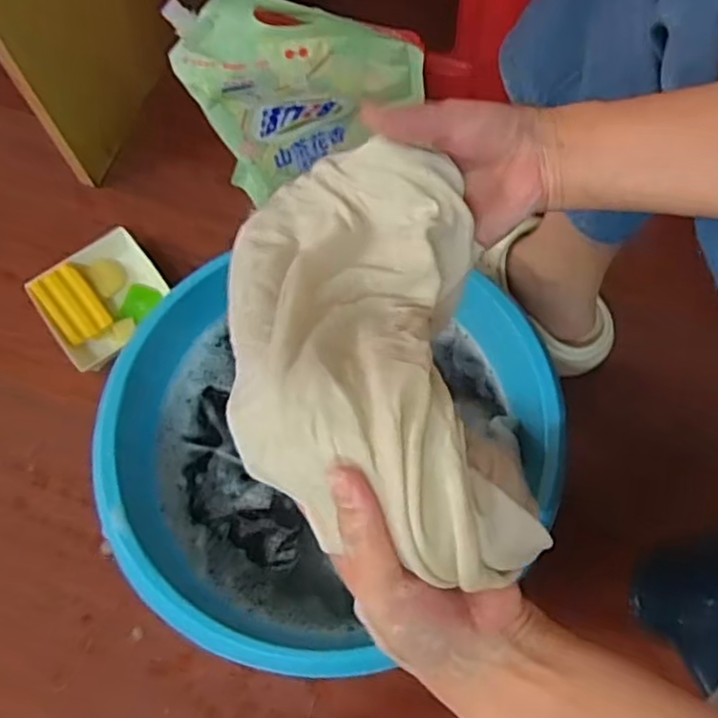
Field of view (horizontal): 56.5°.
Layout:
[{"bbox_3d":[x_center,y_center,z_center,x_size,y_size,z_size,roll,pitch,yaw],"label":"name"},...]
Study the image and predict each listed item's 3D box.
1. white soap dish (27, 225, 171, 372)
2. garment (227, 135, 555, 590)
[{"bbox_3d":[-0.273,-0.066,0.714,0.122,0.040,0.114,-37,76,-12],"label":"white soap dish"},{"bbox_3d":[0.002,-0.011,0.325,0.126,0.068,0.226,-7,54,-3],"label":"garment"}]

